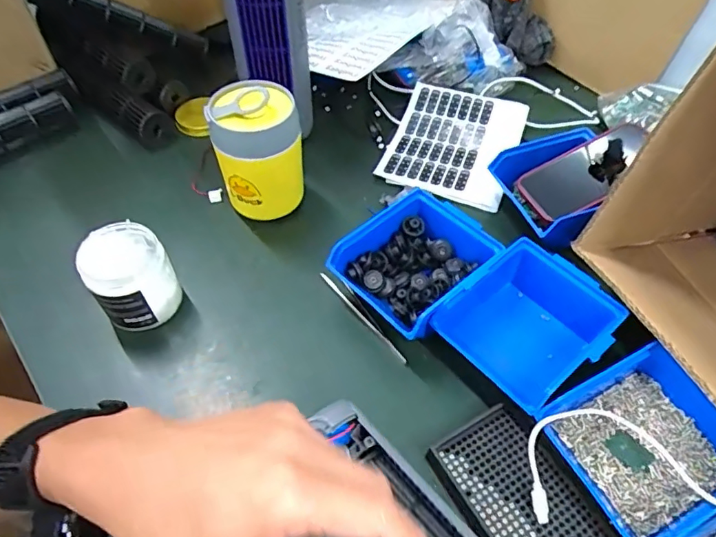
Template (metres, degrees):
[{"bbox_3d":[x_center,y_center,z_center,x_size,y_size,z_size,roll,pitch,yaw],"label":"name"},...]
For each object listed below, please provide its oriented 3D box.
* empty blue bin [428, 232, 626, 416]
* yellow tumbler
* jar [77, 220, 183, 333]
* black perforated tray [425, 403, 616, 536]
[{"bbox_3d":[0.152,0.056,0.474,0.136,0.071,0.127,-36,61,-24],"label":"empty blue bin"},{"bbox_3d":[-0.109,-0.124,0.567,0.091,0.137,0.086,-13,54,-10],"label":"yellow tumbler"},{"bbox_3d":[-0.214,0.009,0.489,0.071,0.079,0.071,0,53,0],"label":"jar"},{"bbox_3d":[0.125,0.182,0.400,0.086,0.027,0.132,-25,57,-18],"label":"black perforated tray"}]

